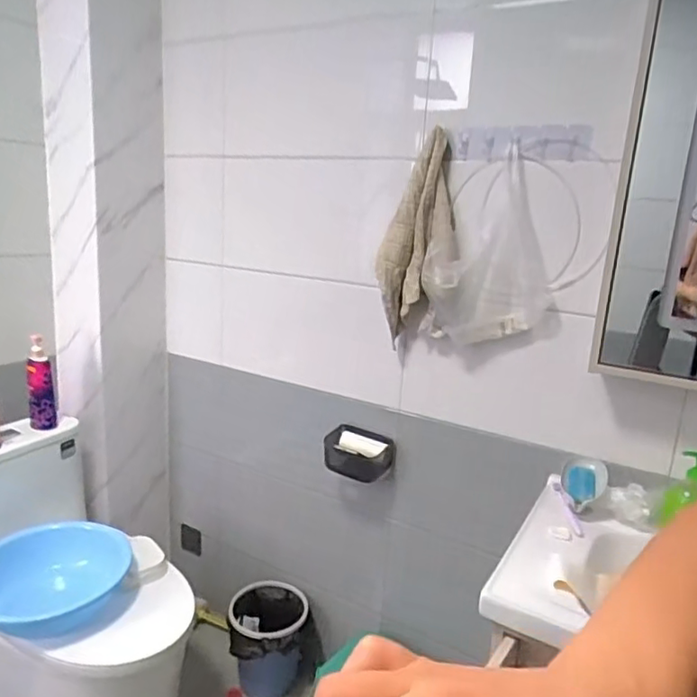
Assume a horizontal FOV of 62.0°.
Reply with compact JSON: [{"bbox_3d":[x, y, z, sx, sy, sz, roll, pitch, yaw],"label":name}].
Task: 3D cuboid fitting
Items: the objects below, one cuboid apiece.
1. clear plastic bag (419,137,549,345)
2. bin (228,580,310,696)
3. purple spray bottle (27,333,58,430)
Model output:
[{"bbox_3d":[0.281,-0.173,1.171,0.245,0.331,0.119,8,14,15],"label":"clear plastic bag"},{"bbox_3d":[-0.220,0.792,1.552,0.209,0.223,0.220,4,14,2],"label":"bin"},{"bbox_3d":[-0.756,0.090,1.427,0.060,0.218,0.056,-4,16,-29],"label":"purple spray bottle"}]

